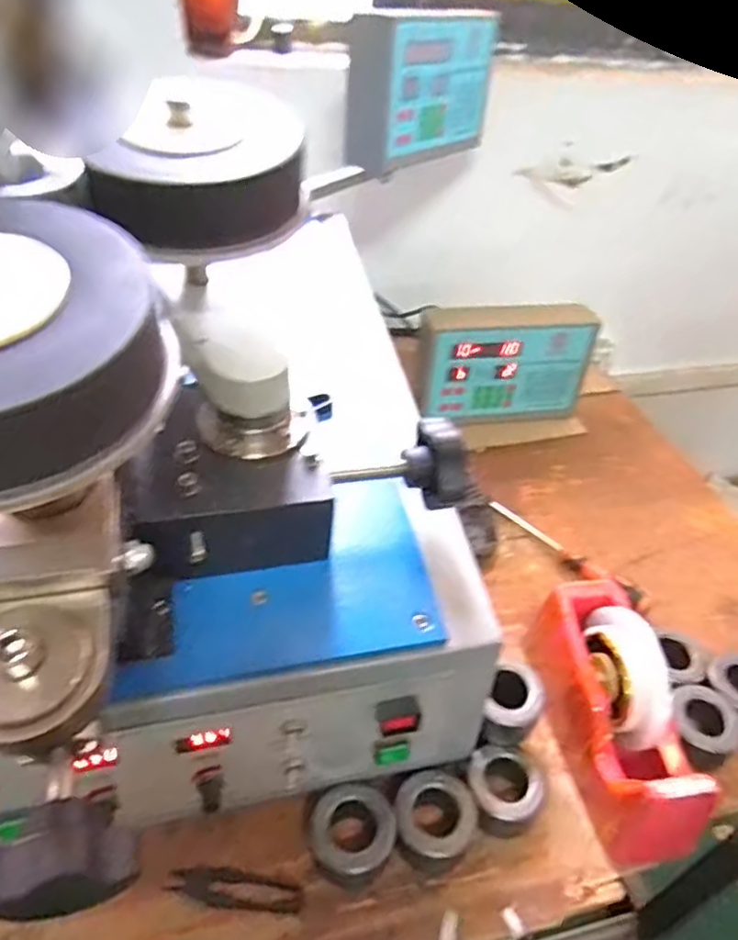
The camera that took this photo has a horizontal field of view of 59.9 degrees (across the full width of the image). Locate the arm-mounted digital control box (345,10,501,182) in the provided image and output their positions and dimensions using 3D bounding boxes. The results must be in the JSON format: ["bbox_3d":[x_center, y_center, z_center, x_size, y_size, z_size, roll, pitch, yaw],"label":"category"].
[{"bbox_3d":[0.064,-0.454,0.771,0.071,0.161,0.228,26,46,22],"label":"arm-mounted digital control box"}]

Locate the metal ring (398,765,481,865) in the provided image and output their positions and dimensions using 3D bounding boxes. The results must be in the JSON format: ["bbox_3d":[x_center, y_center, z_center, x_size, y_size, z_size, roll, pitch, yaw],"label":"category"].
[{"bbox_3d":[0.050,0.263,0.487,0.059,0.038,0.054,3,41,-3],"label":"metal ring"}]

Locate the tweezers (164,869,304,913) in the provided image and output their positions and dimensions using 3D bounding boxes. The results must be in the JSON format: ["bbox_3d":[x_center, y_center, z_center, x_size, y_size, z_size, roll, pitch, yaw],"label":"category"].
[{"bbox_3d":[-0.097,0.303,0.462,0.098,0.004,0.022,5,56,8],"label":"tweezers"}]

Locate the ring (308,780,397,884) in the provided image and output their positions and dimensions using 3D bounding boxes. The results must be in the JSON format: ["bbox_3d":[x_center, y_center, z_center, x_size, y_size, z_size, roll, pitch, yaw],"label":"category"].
[{"bbox_3d":[-0.013,0.267,0.474,0.060,0.039,0.056,3,41,-3],"label":"ring"}]

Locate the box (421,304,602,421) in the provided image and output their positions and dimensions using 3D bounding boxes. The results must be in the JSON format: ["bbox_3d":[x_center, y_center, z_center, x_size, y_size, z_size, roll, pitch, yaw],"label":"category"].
[{"bbox_3d":[0.178,-0.141,0.862,0.225,0.159,0.055,-4,42,-11],"label":"box"}]

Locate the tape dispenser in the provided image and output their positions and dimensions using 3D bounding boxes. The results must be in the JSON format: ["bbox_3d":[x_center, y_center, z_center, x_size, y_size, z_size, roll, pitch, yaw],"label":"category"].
[{"bbox_3d":[0.196,0.200,0.525,0.071,0.114,0.207,-5,42,-11],"label":"tape dispenser"}]

